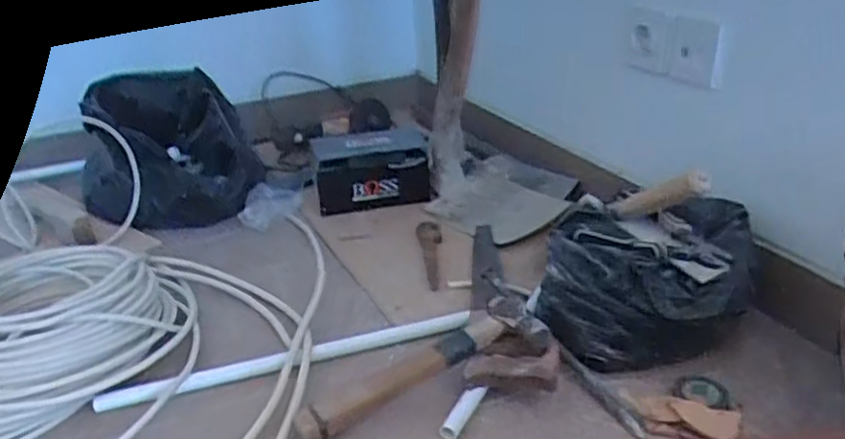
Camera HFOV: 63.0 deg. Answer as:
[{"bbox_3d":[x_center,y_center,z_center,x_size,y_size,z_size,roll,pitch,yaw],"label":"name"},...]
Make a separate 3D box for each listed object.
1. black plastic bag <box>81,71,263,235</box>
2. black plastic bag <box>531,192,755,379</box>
[{"bbox_3d":[-0.447,-0.124,1.231,0.254,0.223,0.224,-2,26,1],"label":"black plastic bag"},{"bbox_3d":[0.279,0.070,0.867,0.241,0.152,0.201,6,28,16],"label":"black plastic bag"}]

